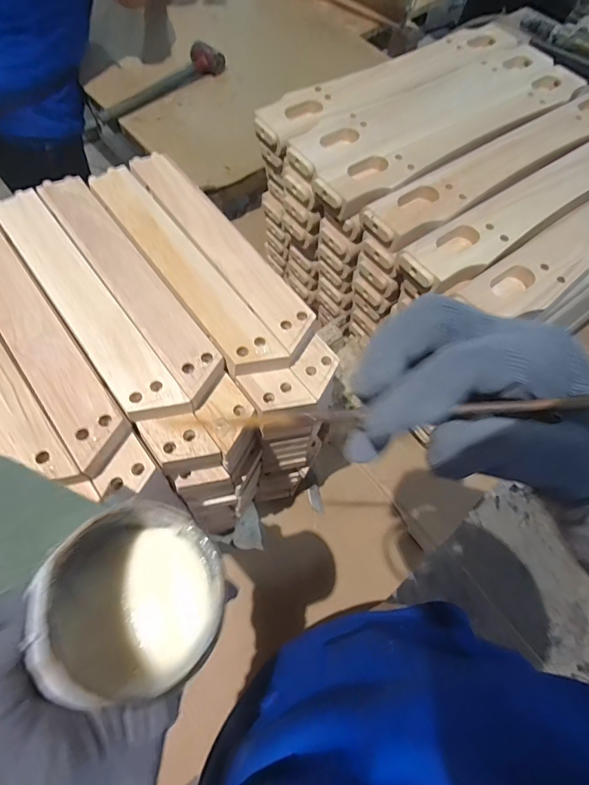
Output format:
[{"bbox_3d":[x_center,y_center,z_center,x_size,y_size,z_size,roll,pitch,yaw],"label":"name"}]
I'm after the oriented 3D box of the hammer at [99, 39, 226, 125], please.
[{"bbox_3d":[-0.293,-0.661,0.908,0.082,0.045,0.328,40,68,15],"label":"hammer"}]

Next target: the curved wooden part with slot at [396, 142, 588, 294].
[{"bbox_3d":[0.321,-0.255,0.532,0.480,0.029,0.075,-35,71,-18],"label":"curved wooden part with slot"}]

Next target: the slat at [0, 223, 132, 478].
[{"bbox_3d":[-0.224,-0.059,0.359,0.045,0.016,0.290,-34,71,-18],"label":"slat"}]

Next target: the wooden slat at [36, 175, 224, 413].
[{"bbox_3d":[-0.155,-0.111,0.388,0.043,0.010,0.291,-34,70,-18],"label":"wooden slat"}]

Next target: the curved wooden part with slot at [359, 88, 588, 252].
[{"bbox_3d":[0.293,-0.320,0.563,0.499,0.026,0.080,-35,71,-18],"label":"curved wooden part with slot"}]

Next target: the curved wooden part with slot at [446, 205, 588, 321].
[{"bbox_3d":[0.374,-0.201,0.501,0.462,0.026,0.070,-34,70,-18],"label":"curved wooden part with slot"}]

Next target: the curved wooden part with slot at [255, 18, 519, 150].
[{"bbox_3d":[0.160,-0.479,0.629,0.509,0.025,0.083,-36,71,-19],"label":"curved wooden part with slot"}]

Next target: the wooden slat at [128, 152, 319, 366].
[{"bbox_3d":[-0.075,-0.151,0.413,0.045,0.012,0.296,-32,70,-17],"label":"wooden slat"}]

